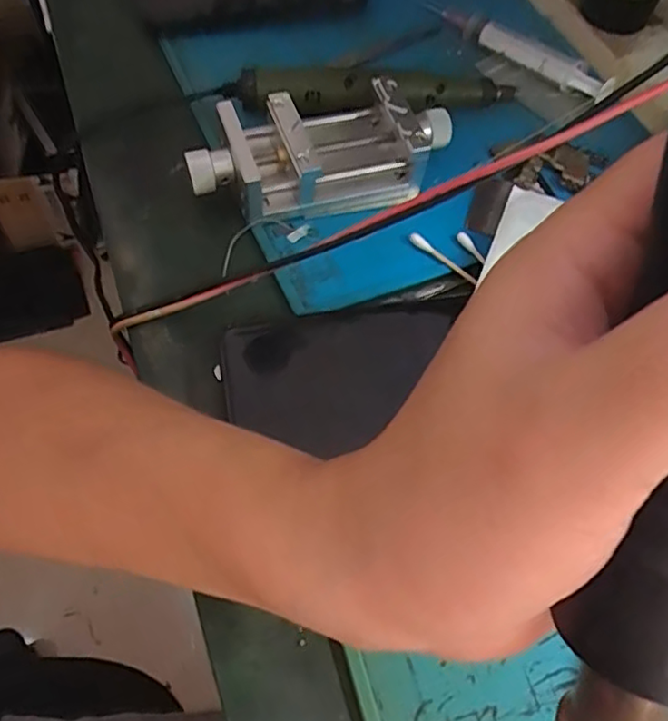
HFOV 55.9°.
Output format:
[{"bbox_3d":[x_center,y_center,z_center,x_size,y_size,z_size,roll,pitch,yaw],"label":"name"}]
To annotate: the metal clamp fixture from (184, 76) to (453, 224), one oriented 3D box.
[{"bbox_3d":[-0.005,-0.106,0.321,0.133,0.035,0.053,-18,63,-14],"label":"metal clamp fixture"}]

